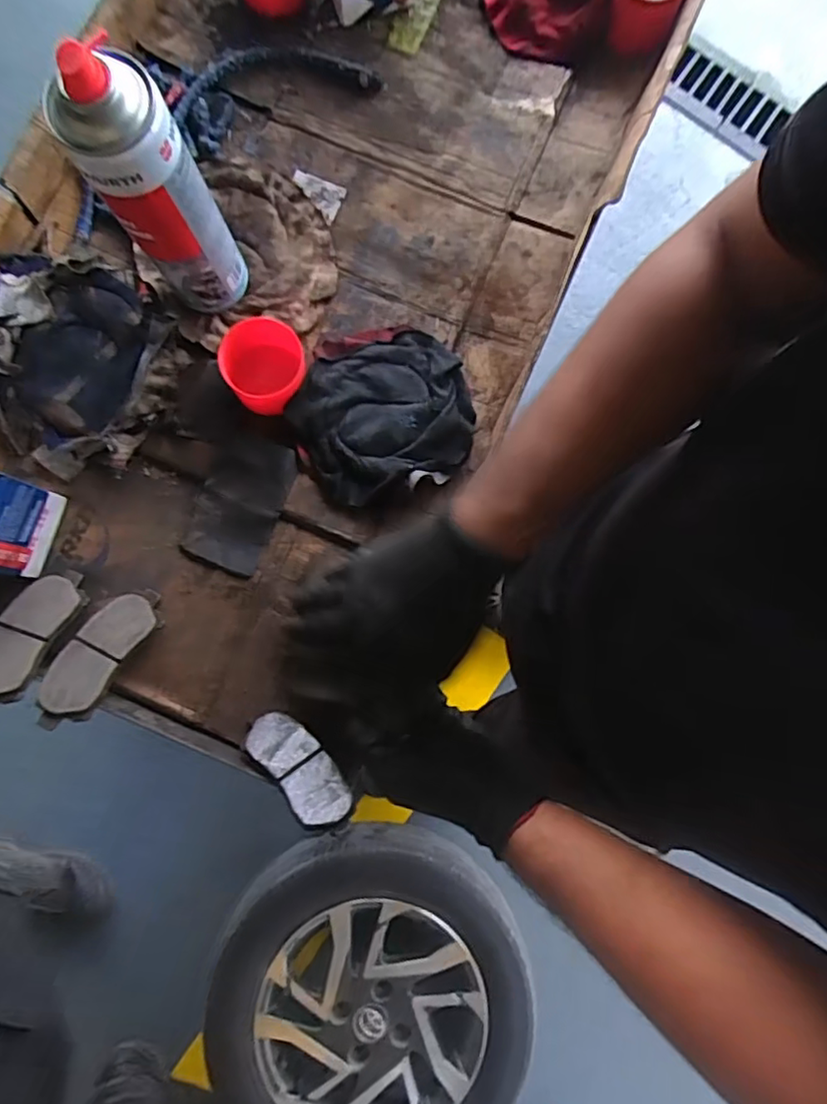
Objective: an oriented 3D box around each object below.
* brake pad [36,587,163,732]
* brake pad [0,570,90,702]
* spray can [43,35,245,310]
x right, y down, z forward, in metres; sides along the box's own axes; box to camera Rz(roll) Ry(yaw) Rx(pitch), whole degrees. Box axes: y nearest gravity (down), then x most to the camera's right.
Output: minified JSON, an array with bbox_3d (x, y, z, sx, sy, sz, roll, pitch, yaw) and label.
[{"bbox_3d":[-0.249,0.081,0.482,0.046,0.014,0.123,26,59,5],"label":"brake pad"},{"bbox_3d":[-0.308,0.066,0.479,0.048,0.015,0.121,16,55,3],"label":"brake pad"},{"bbox_3d":[-0.176,-0.245,0.431,0.073,0.214,0.057,-25,85,-6],"label":"spray can"}]

